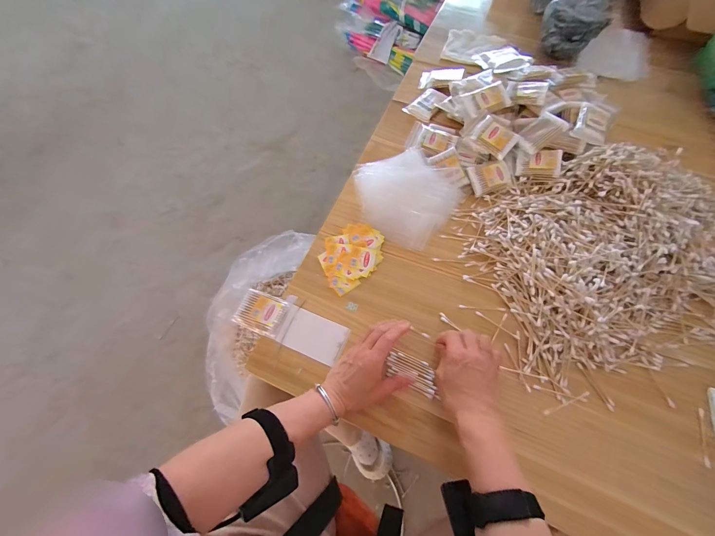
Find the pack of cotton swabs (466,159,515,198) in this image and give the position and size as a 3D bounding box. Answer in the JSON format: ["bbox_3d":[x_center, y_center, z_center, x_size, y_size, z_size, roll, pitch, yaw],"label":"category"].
[{"bbox_3d":[0.240,-0.164,0.546,0.072,0.016,0.056,-17,84,-7],"label":"pack of cotton swabs"}]

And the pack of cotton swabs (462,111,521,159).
[{"bbox_3d":[0.249,-0.249,0.564,0.093,0.021,0.053,45,97,12],"label":"pack of cotton swabs"}]

